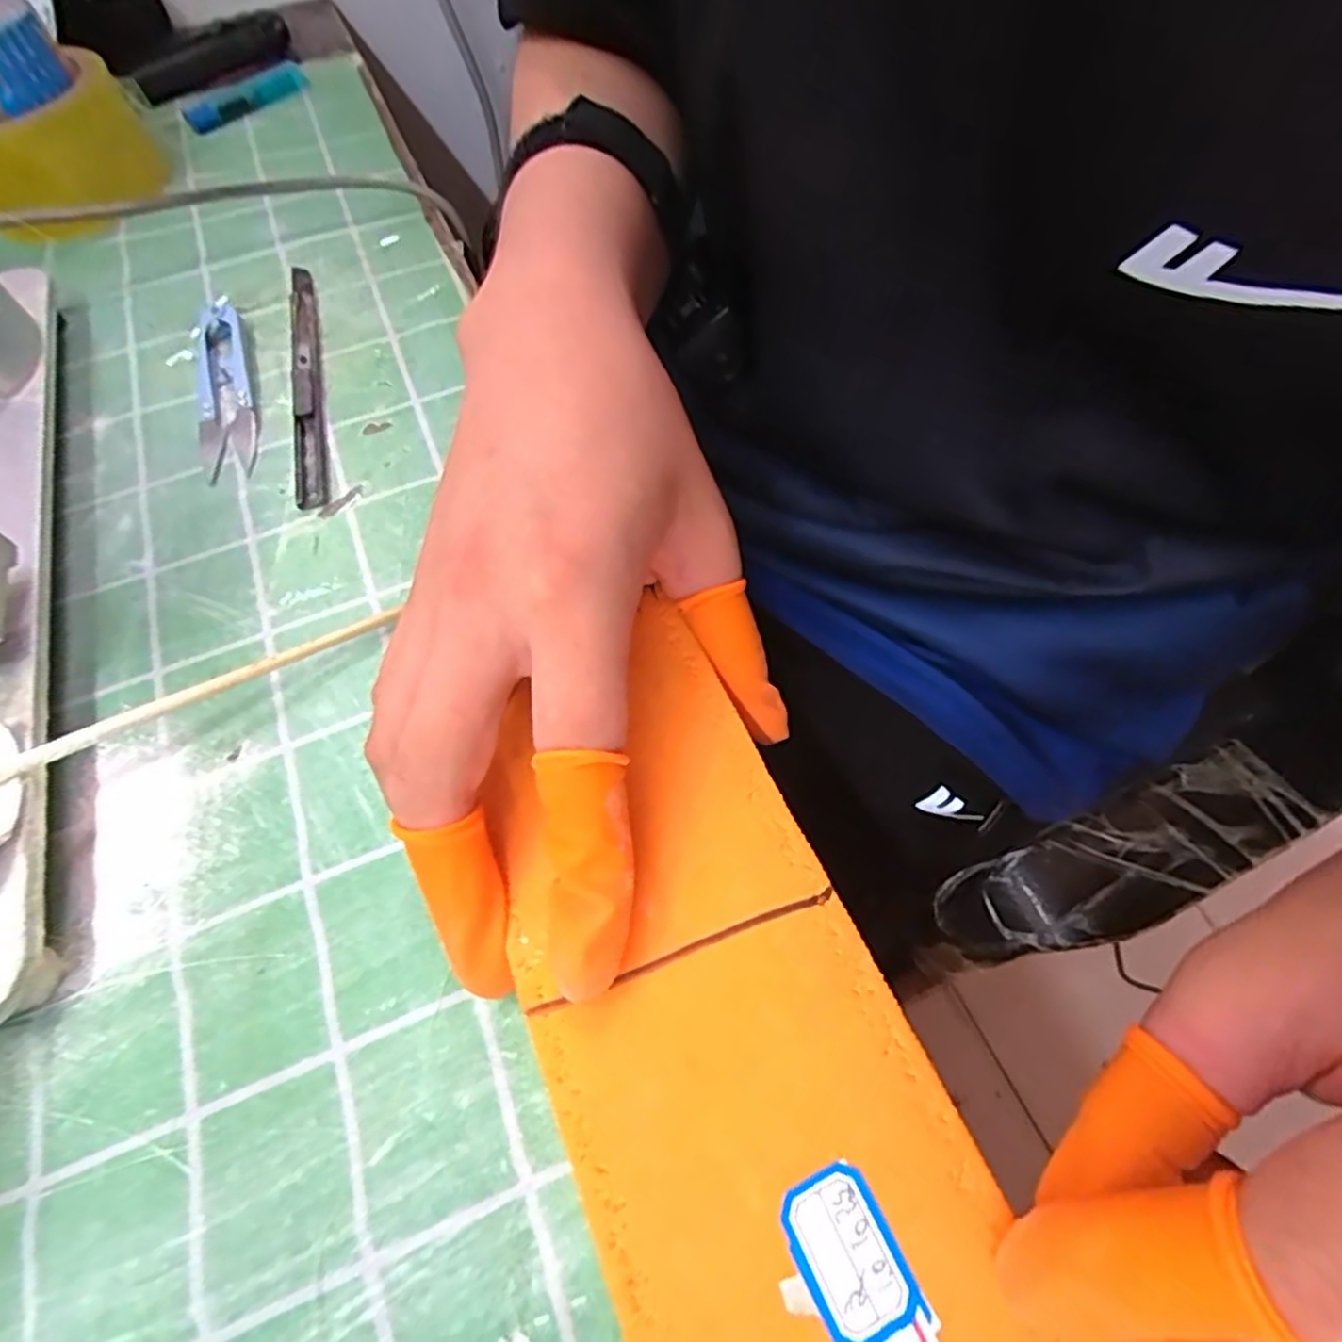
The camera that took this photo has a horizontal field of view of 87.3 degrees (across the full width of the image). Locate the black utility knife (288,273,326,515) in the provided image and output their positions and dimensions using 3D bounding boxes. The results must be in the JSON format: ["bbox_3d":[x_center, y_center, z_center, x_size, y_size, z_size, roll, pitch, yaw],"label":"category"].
[{"bbox_3d":[-0.163,-0.134,0.314,0.012,0.008,0.158,-14,62,-5],"label":"black utility knife"}]

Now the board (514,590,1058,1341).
[{"bbox_3d":[0.036,0.127,0.137,0.084,0.004,0.309,-19,62,-7],"label":"board"}]

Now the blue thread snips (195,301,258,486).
[{"bbox_3d":[-0.198,-0.127,0.310,0.023,0.009,0.106,-18,62,-7],"label":"blue thread snips"}]

